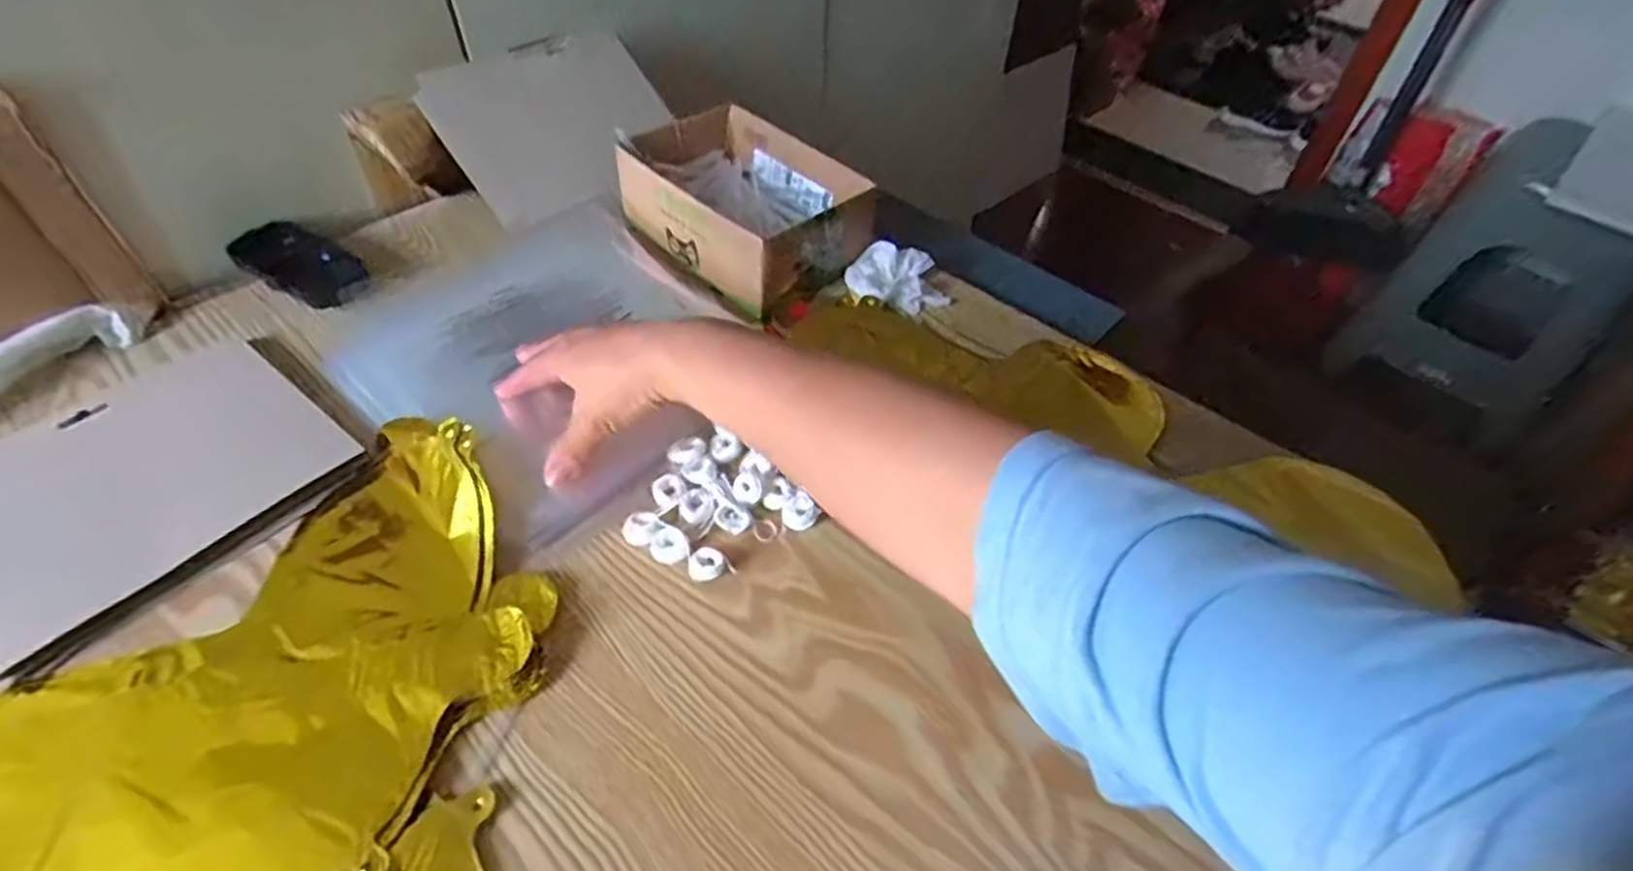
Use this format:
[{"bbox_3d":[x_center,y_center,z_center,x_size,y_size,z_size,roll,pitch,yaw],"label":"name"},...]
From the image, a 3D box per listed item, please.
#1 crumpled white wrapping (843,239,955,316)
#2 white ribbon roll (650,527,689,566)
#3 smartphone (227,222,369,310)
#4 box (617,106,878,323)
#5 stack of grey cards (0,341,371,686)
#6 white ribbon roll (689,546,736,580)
[{"bbox_3d":[0.064,-0.123,0.597,0.080,0.025,0.054,7,49,3],"label":"crumpled white wrapping"},{"bbox_3d":[-0.084,0.065,0.439,0.021,0.006,0.021,-21,66,-6],"label":"white ribbon roll"},{"bbox_3d":[-0.399,-0.134,0.591,0.112,0.013,0.058,26,52,19],"label":"smartphone"},{"bbox_3d":[-0.062,-0.196,0.635,0.202,0.061,0.142,37,56,26],"label":"box"},{"bbox_3d":[-0.408,0.027,0.452,0.169,0.011,0.205,33,55,24],"label":"stack of grey cards"},{"bbox_3d":[-0.060,0.073,0.434,0.024,0.009,0.018,-16,51,-17],"label":"white ribbon roll"}]

